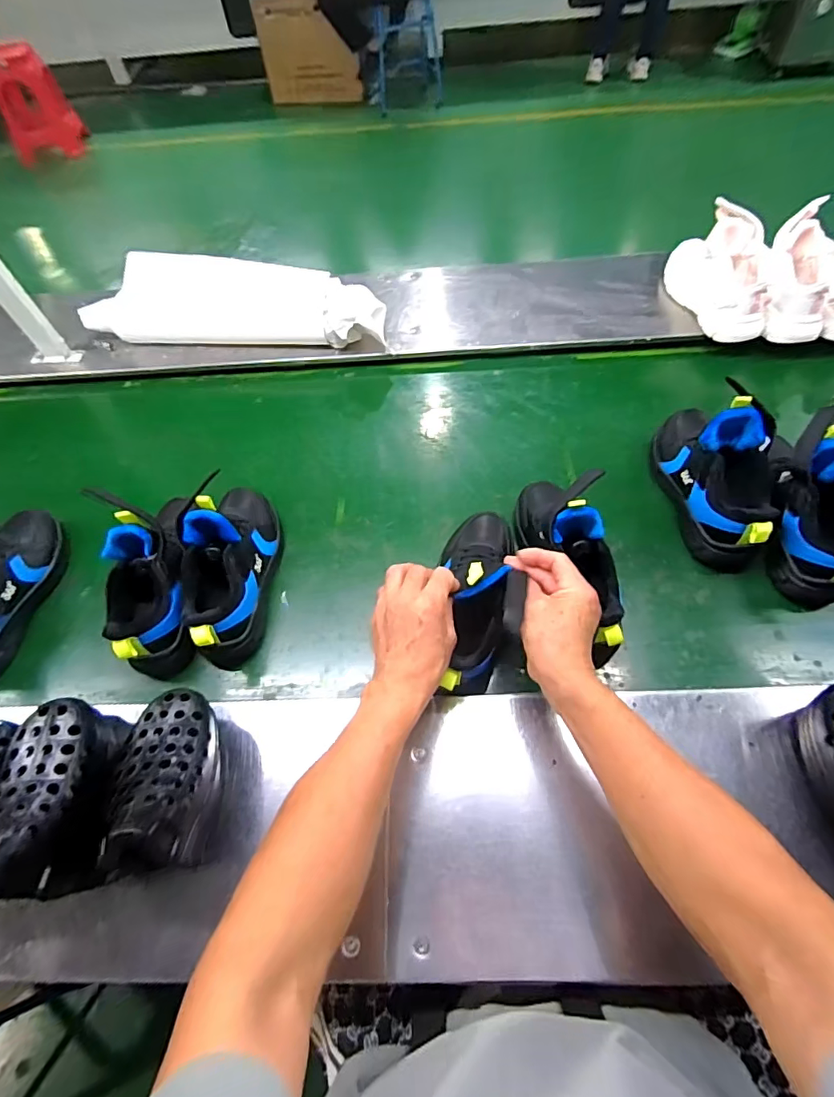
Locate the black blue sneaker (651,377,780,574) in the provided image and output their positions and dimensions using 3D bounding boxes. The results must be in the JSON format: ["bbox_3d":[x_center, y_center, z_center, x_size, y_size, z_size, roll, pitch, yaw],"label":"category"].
[{"bbox_3d":[0.384,-0.113,0.625,0.105,0.129,0.248,1,60,6],"label":"black blue sneaker"}]

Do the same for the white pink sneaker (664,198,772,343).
[{"bbox_3d":[0.501,-0.447,0.802,0.089,0.150,0.203,-15,60,-4],"label":"white pink sneaker"}]

